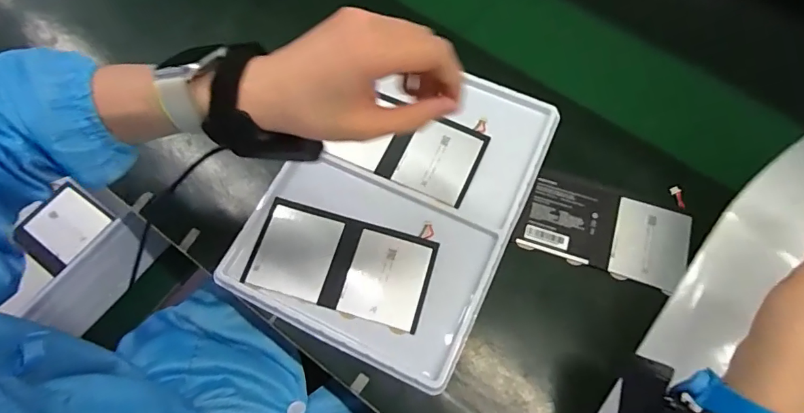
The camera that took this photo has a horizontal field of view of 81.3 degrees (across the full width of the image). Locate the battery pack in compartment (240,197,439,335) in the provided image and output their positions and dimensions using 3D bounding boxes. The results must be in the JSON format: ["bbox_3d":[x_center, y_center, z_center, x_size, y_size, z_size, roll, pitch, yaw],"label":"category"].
[{"bbox_3d":[-0.059,0.055,0.461,0.171,0.012,0.094,16,71,5],"label":"battery pack in compartment"}]

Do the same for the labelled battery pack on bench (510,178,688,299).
[{"bbox_3d":[0.206,0.016,0.472,0.161,0.007,0.103,20,71,6],"label":"labelled battery pack on bench"}]

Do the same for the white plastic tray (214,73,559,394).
[{"bbox_3d":[-0.003,-0.012,0.476,0.237,0.013,0.314,26,72,8],"label":"white plastic tray"}]

